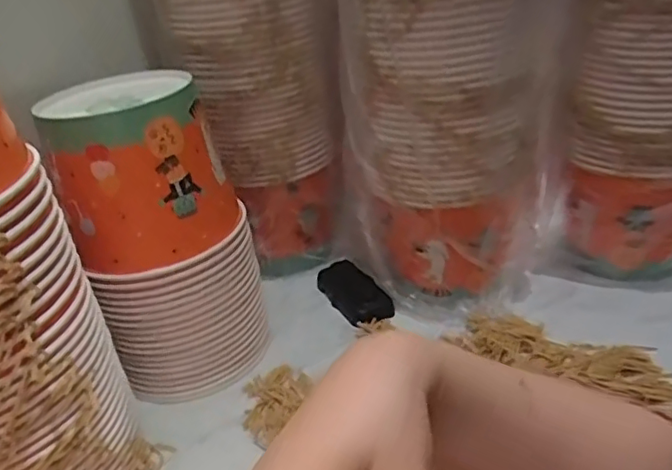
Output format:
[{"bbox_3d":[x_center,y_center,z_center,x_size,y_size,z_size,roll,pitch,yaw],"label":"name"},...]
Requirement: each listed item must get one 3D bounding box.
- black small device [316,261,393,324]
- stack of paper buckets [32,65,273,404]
[{"bbox_3d":[0.021,0.063,0.658,0.049,0.025,0.098,-21,32,-23],"label":"black small device"},{"bbox_3d":[-0.151,0.001,0.535,0.145,0.263,0.119,-18,31,-18],"label":"stack of paper buckets"}]

